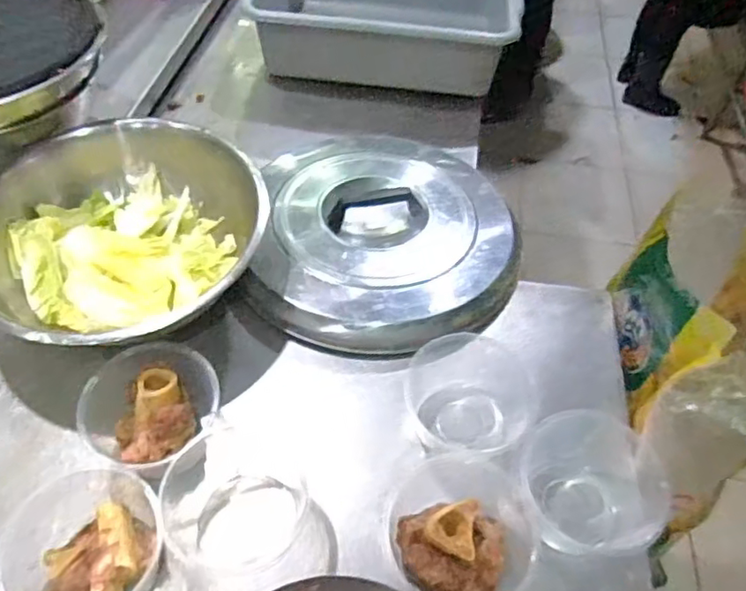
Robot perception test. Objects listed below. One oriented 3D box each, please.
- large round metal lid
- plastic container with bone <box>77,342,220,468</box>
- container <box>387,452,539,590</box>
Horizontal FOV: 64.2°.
[{"bbox_3d":[0.021,-0.099,0.884,0.364,0.061,0.405,2,53,-2],"label":"large round metal lid"},{"bbox_3d":[-0.246,0.134,0.674,0.146,0.085,0.139,-13,54,-13],"label":"plastic container with bone"},{"bbox_3d":[0.097,0.238,0.625,0.151,0.057,0.161,2,53,-2],"label":"container"}]

